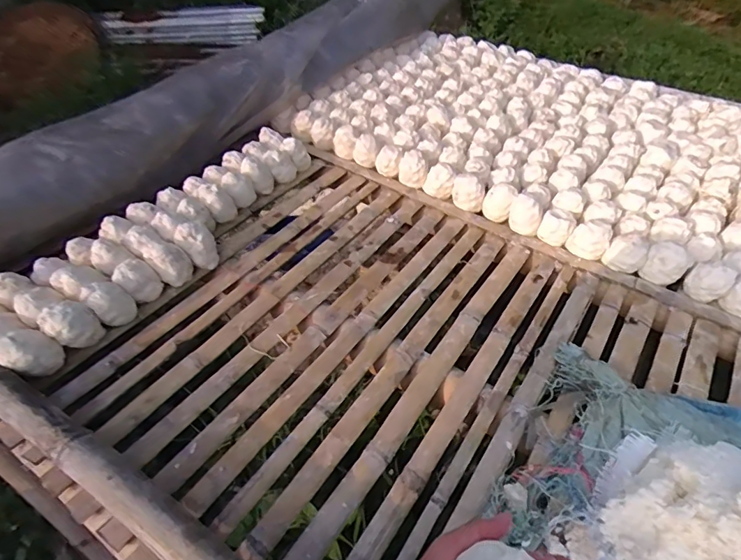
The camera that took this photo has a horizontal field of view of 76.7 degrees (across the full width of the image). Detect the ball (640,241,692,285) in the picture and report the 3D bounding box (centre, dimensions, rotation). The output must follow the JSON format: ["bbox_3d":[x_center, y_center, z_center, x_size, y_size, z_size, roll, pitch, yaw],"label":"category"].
[{"bbox_3d":[0.669,-0.037,1.061,0.087,0.080,0.084,-1,48,1],"label":"ball"}]

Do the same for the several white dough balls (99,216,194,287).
[{"bbox_3d":[-0.478,-0.068,0.986,0.209,0.078,0.081,34,57,11],"label":"several white dough balls"}]

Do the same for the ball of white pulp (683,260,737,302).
[{"bbox_3d":[0.740,0.002,1.023,0.073,0.083,0.076,-1,48,1],"label":"ball of white pulp"}]

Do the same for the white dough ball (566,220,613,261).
[{"bbox_3d":[0.526,-0.095,1.126,0.086,0.072,0.090,-1,49,2],"label":"white dough ball"}]

